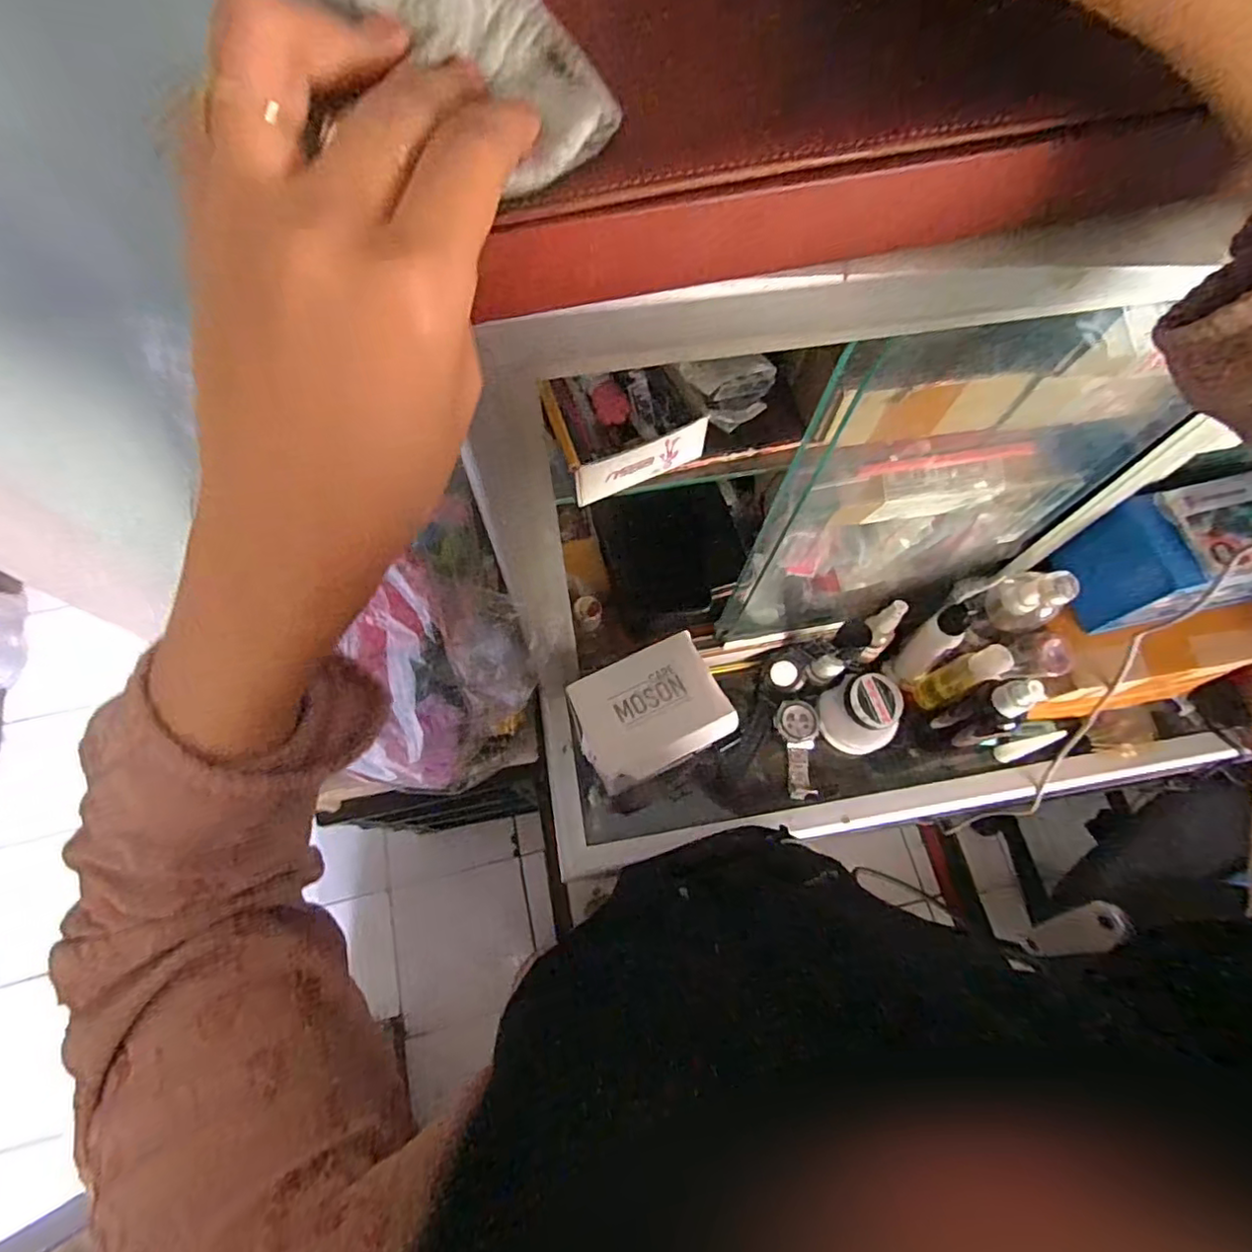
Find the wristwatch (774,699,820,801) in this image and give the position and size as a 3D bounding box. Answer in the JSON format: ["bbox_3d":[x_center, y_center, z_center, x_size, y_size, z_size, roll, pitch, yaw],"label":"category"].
[{"bbox_3d":[0.181,0.131,0.651,0.044,0.019,0.103,6,68,2],"label":"wristwatch"}]

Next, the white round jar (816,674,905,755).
[{"bbox_3d":[0.249,0.096,0.656,0.076,0.052,0.078,0,68,-1],"label":"white round jar"}]

